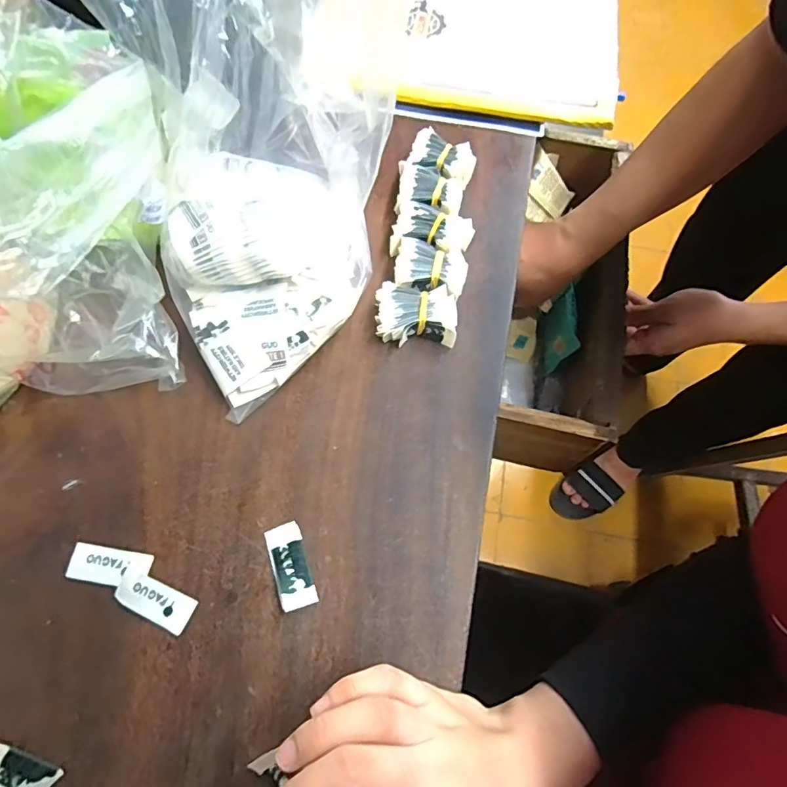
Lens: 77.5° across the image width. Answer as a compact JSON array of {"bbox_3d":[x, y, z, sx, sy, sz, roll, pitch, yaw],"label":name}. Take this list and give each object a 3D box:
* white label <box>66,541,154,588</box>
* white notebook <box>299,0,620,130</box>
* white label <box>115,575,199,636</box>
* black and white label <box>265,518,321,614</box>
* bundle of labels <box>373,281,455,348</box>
[{"bbox_3d":[-0.171,0.104,0.294,0.047,0.004,0.020,10,67,1],"label":"white label"},{"bbox_3d":[0.071,-0.361,0.490,0.293,0.033,0.219,7,67,0],"label":"white notebook"},{"bbox_3d":[-0.140,0.122,0.289,0.045,0.004,0.020,27,65,2],"label":"white label"},{"bbox_3d":[-0.063,0.105,0.299,0.021,0.006,0.049,-17,70,-10],"label":"black and white label"},{"bbox_3d":[0.016,-0.058,0.358,0.056,0.022,0.044,2,68,-2],"label":"bundle of labels"}]

